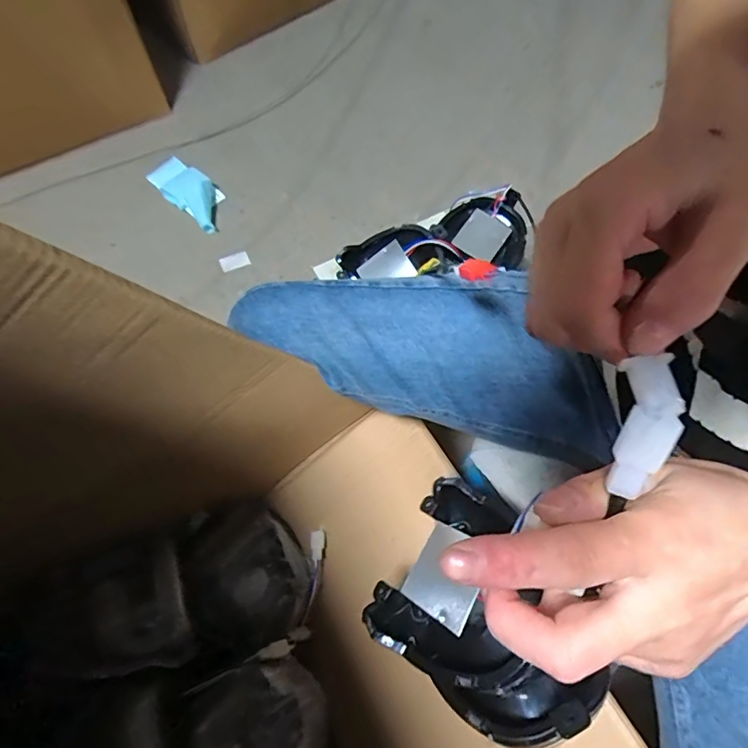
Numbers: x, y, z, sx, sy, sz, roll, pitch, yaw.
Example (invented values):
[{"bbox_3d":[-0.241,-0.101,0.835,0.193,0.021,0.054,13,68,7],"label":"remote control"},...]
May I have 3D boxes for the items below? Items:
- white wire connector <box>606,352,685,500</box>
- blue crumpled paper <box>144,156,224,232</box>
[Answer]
[{"bbox_3d":[0.084,0.016,0.151,0.013,0.015,0.044,7,101,5],"label":"white wire connector"},{"bbox_3d":[-0.393,-0.386,1.051,0.103,0.070,0.217,-38,67,-17],"label":"blue crumpled paper"}]

